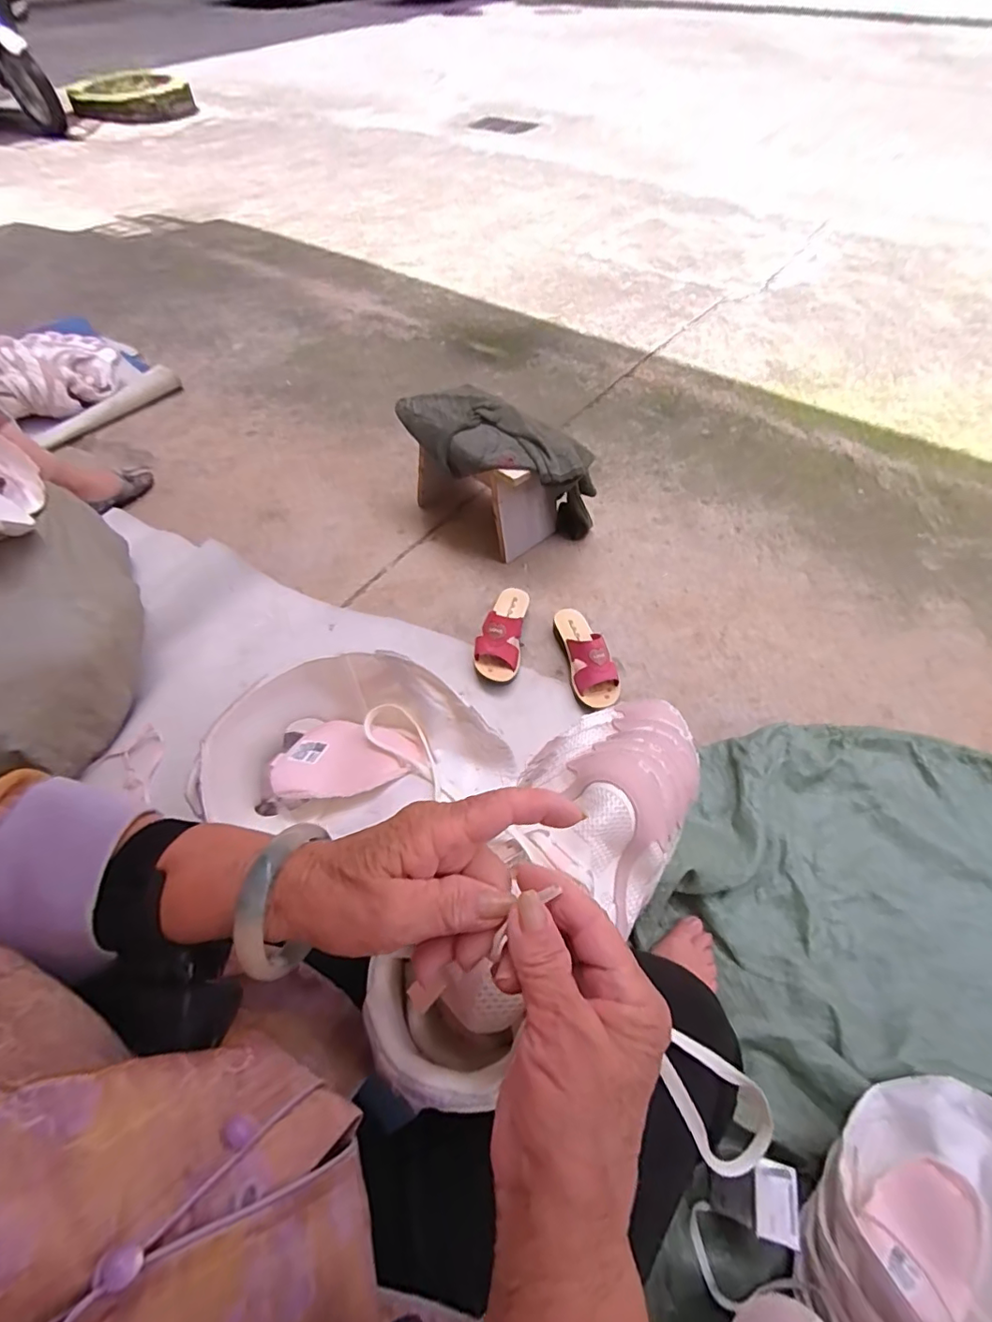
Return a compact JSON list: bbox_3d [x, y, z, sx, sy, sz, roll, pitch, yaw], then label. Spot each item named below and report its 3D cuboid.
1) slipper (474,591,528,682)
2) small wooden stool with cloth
[{"bbox_3d":[0.018,-0.065,1.034,0.084,0.081,0.222,11,58,9],"label":"slipper"},{"bbox_3d":[-0.003,-0.395,1.161,0.410,0.266,0.204,25,61,16],"label":"small wooden stool with cloth"}]

